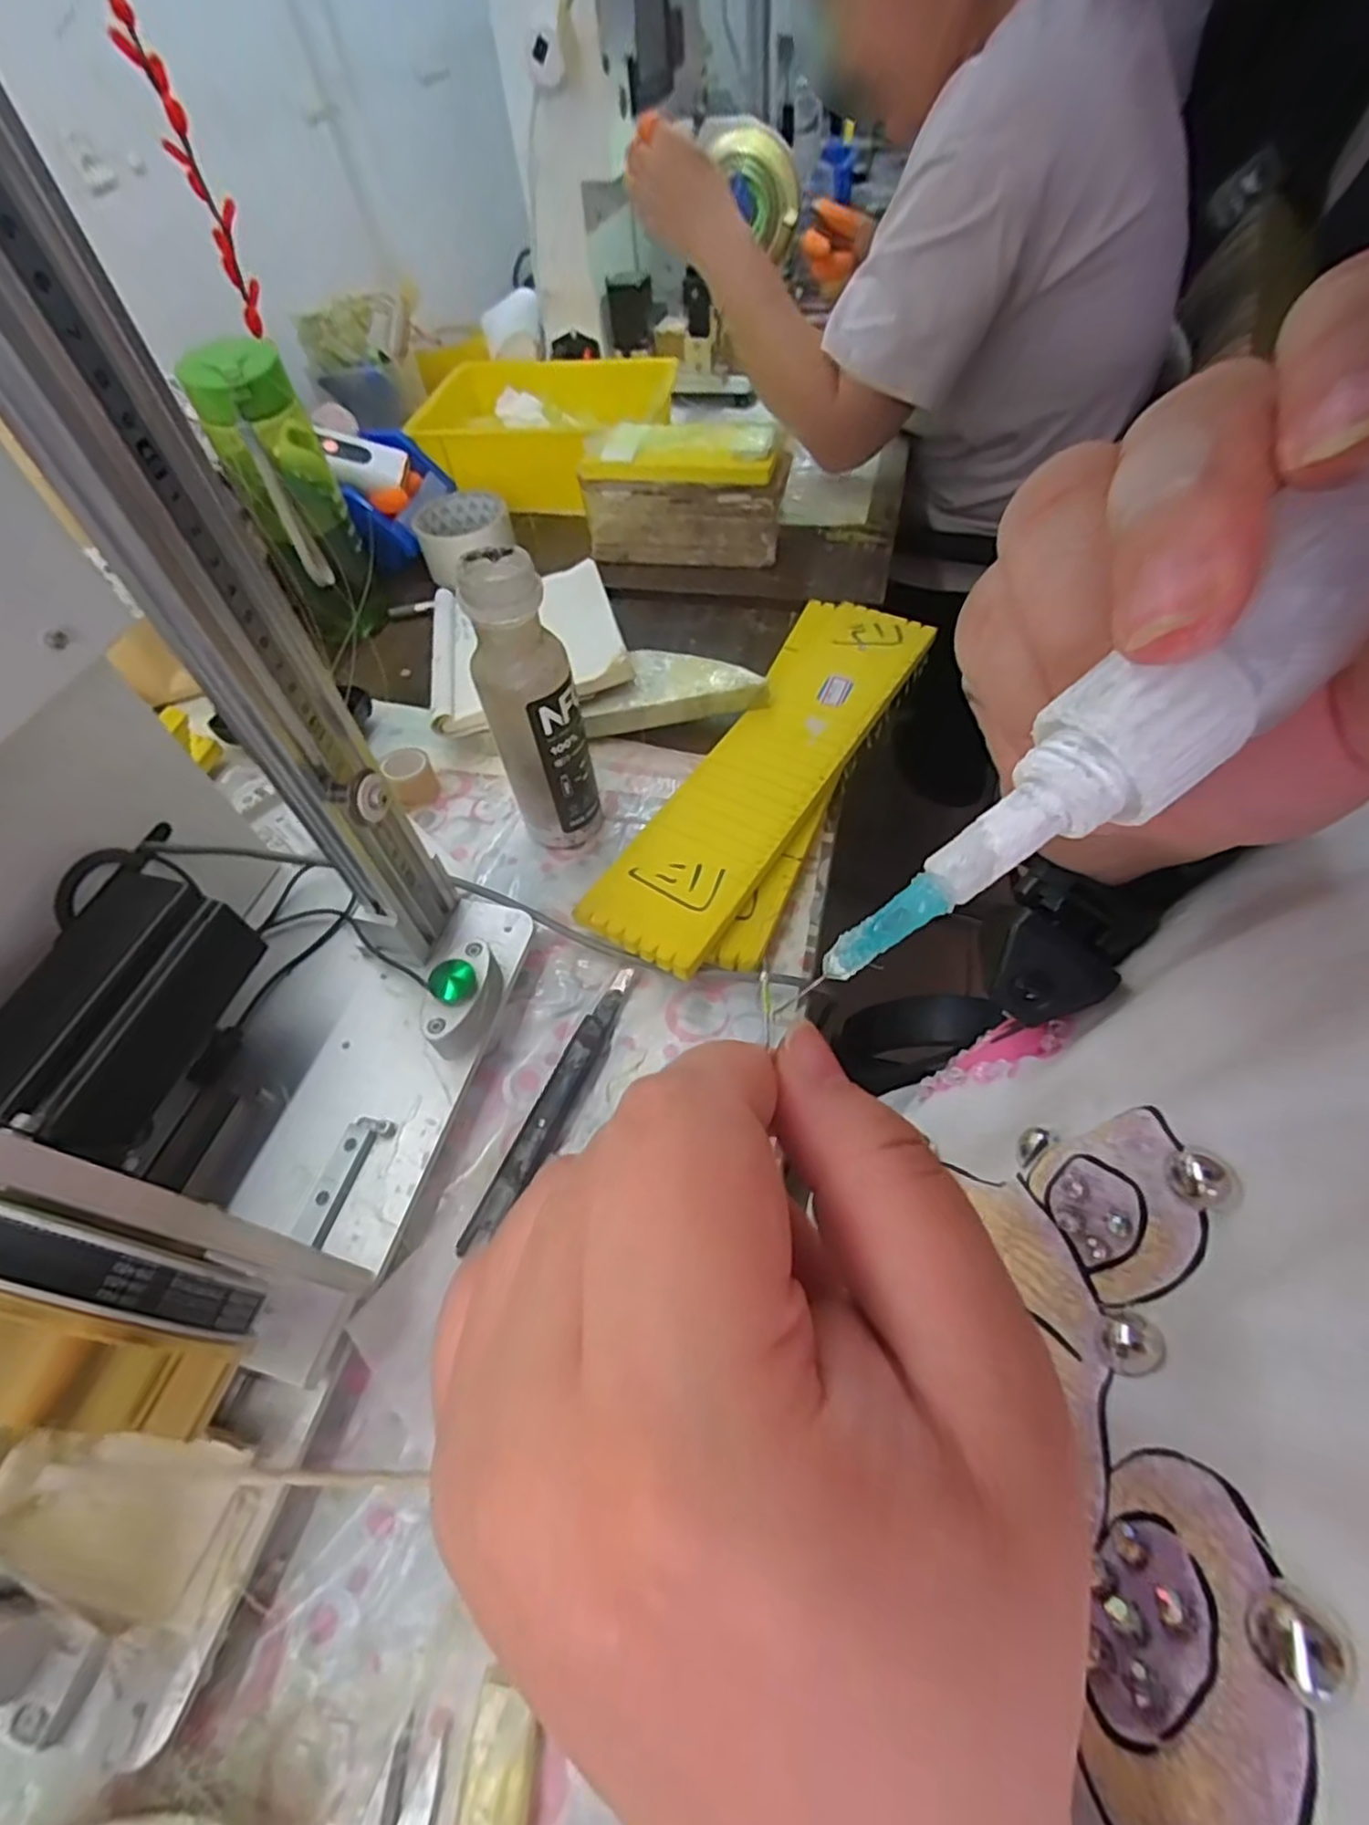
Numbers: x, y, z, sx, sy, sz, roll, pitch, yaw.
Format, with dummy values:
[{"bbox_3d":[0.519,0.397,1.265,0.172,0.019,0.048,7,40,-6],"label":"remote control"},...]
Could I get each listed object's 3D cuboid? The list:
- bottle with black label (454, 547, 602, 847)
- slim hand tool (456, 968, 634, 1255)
[{"bbox_3d":[-0.084,-0.109,0.414,0.052,0.185,0.046,-16,59,-7],"label":"bottle with black label"},{"bbox_3d":[-0.065,0.095,0.369,0.019,0.012,0.157,17,59,16],"label":"slim hand tool"}]

